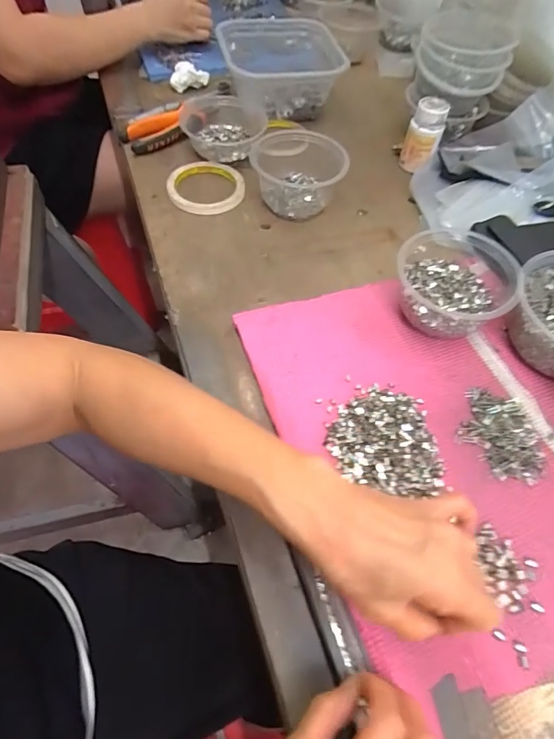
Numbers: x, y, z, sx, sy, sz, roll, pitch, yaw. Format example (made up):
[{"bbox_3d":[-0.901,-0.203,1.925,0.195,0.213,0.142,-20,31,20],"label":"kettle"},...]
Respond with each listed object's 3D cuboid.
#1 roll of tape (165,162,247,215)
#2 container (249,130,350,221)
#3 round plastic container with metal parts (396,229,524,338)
[{"bbox_3d":[-0.091,-0.238,0.566,0.095,0.018,0.092,2,58,-3],"label":"roll of tape"},{"bbox_3d":[0.027,-0.248,0.554,0.106,0.064,0.114,0,59,-1],"label":"container"},{"bbox_3d":[0.177,-0.083,0.445,0.109,0.062,0.101,2,58,-3],"label":"round plastic container with metal parts"}]

